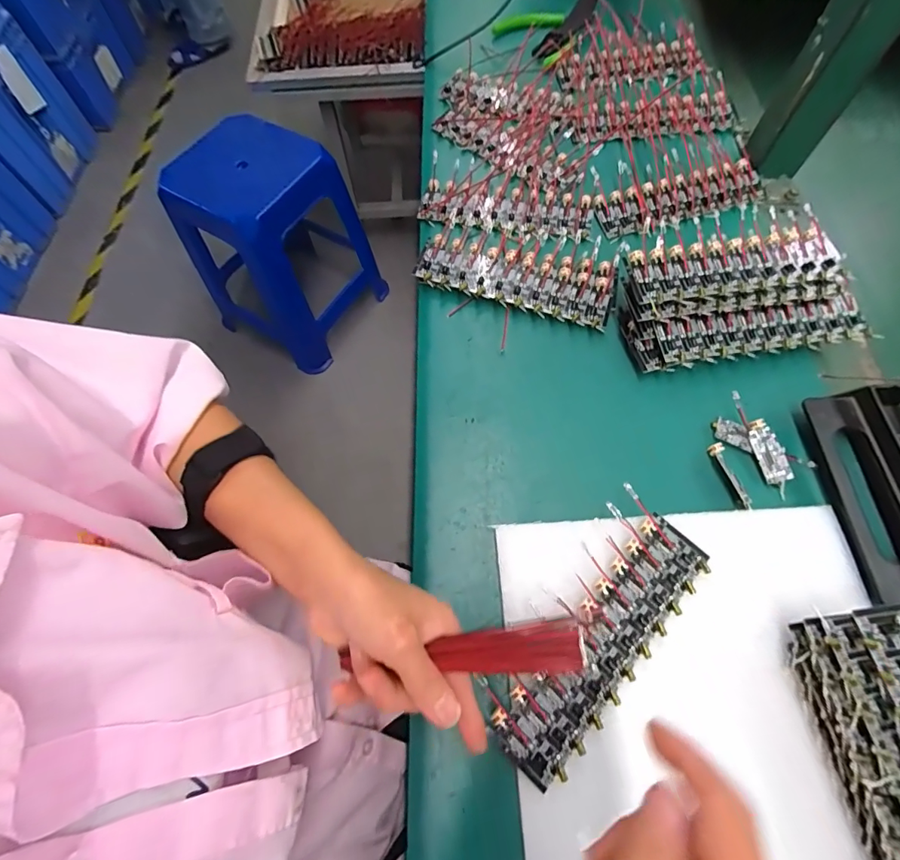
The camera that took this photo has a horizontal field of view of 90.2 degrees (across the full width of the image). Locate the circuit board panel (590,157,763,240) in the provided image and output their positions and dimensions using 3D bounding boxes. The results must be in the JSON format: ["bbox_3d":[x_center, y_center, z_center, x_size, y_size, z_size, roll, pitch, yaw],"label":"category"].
[{"bbox_3d":[0.208,-0.211,0.409,0.156,0.010,0.047,-16,67,-5],"label":"circuit board panel"}]

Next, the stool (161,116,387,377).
[{"bbox_3d":[-0.427,-0.434,1.097,0.333,0.442,0.315,27,70,13],"label":"stool"}]

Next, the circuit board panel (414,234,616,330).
[{"bbox_3d":[0.055,-0.128,0.376,0.160,0.011,0.061,15,68,8],"label":"circuit board panel"}]

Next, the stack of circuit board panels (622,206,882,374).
[{"bbox_3d":[0.220,-0.101,0.340,0.169,0.034,0.092,-9,66,-2],"label":"stack of circuit board panels"}]

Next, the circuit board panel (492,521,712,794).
[{"bbox_3d":[0.091,0.123,0.262,0.045,0.007,0.160,40,73,17],"label":"circuit board panel"}]

